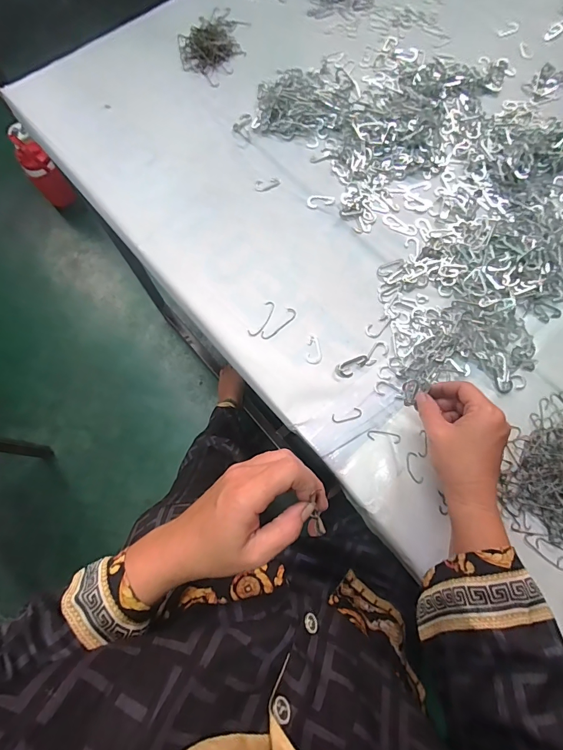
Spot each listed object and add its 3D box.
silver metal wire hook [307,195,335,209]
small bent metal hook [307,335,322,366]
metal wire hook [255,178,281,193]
[{"bbox_3d":[0.054,-0.239,0.505,0.036,0.004,0.021,-1,72,0],"label":"silver metal wire hook"},{"bbox_3d":[0.039,-0.032,0.442,0.017,0.004,0.038,-1,72,0],"label":"small bent metal hook"},{"bbox_3d":[-0.019,-0.271,0.523,0.036,0.004,0.023,-12,73,-3],"label":"metal wire hook"}]

